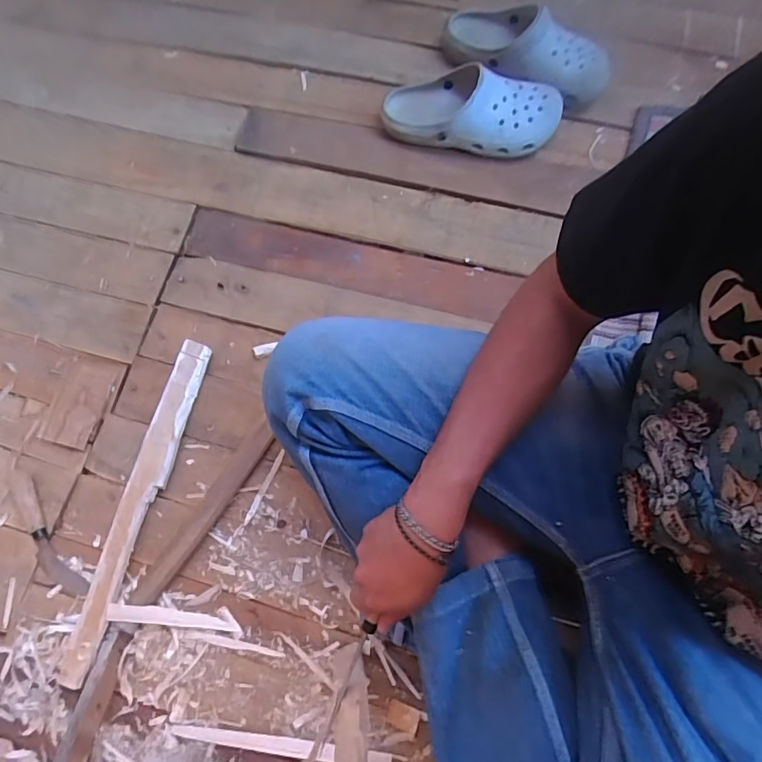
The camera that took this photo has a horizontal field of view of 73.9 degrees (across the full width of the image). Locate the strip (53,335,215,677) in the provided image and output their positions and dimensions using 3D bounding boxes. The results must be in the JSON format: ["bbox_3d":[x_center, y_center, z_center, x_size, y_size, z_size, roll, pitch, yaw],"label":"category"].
[{"bbox_3d":[-0.316,0.154,0.667,0.048,0.025,0.440,14,74,6],"label":"strip"}]

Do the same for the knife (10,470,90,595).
[{"bbox_3d":[-0.445,0.201,0.665,0.042,0.013,0.191,-37,75,-9],"label":"knife"}]

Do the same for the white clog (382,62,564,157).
[{"bbox_3d":[0.143,-0.414,0.783,0.265,0.082,0.115,4,73,3],"label":"white clog"}]

